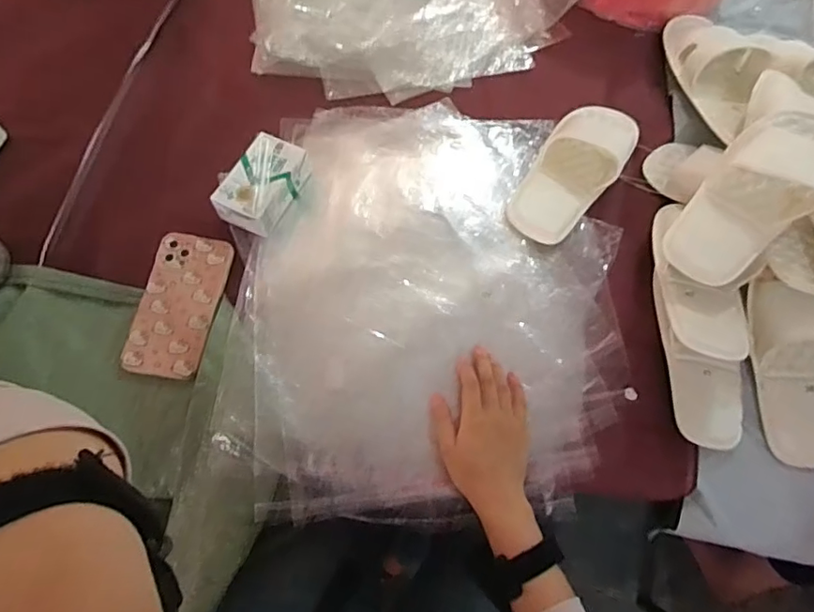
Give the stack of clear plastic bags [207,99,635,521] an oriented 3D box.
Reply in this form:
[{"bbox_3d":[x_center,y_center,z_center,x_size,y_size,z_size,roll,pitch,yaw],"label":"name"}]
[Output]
[{"bbox_3d":[0.034,-0.021,0.604,0.405,0.025,0.481,7,69,-4],"label":"stack of clear plastic bags"}]

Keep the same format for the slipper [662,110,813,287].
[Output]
[{"bbox_3d":[0.372,-0.120,0.575,0.098,0.054,0.232,43,71,14],"label":"slipper"}]

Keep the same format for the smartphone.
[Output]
[{"bbox_3d":[-0.251,-0.005,0.596,0.083,0.011,0.166,8,67,0],"label":"smartphone"}]

